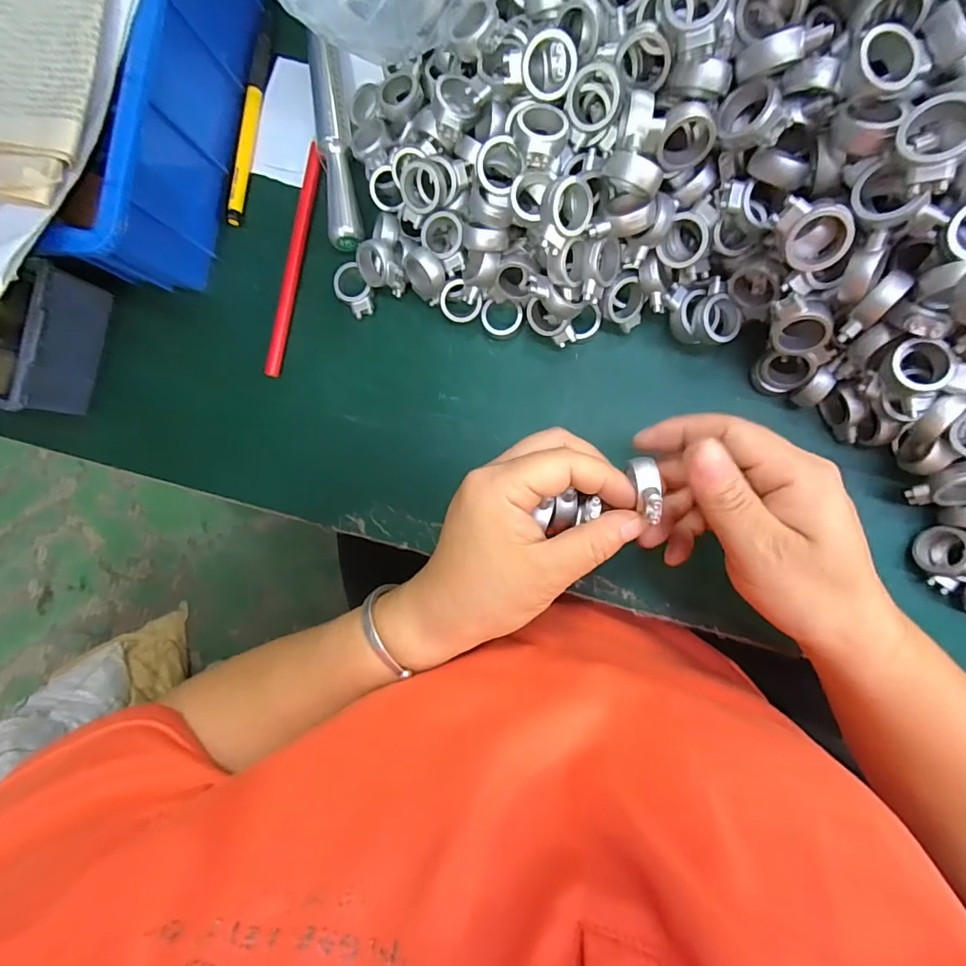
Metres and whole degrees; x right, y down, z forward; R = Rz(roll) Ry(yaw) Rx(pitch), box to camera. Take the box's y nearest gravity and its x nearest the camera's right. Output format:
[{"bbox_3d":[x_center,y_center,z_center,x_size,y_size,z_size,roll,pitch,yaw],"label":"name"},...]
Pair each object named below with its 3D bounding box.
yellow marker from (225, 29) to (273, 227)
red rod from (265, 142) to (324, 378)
[{"bbox_3d":[-0.156,-0.234,0.325,0.010,0.013,0.123,12,91,10],"label":"yellow marker"},{"bbox_3d":[-0.124,-0.144,0.321,0.009,0.012,0.147,14,91,9],"label":"red rod"}]

